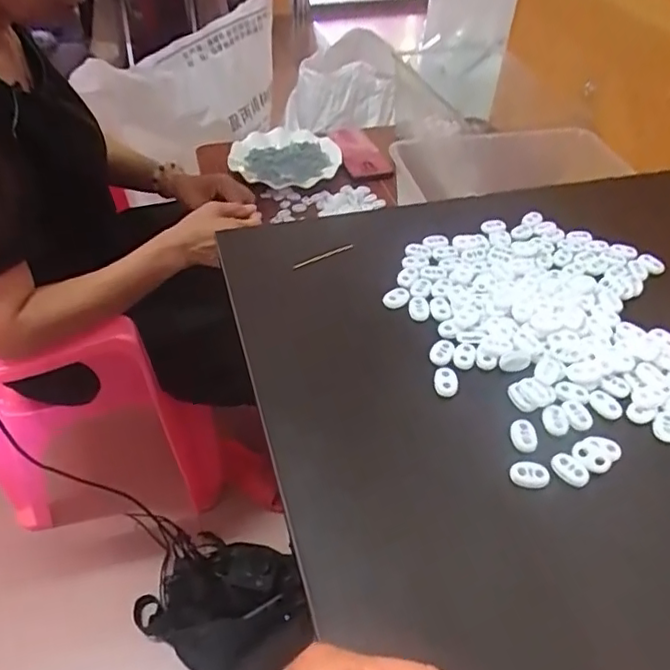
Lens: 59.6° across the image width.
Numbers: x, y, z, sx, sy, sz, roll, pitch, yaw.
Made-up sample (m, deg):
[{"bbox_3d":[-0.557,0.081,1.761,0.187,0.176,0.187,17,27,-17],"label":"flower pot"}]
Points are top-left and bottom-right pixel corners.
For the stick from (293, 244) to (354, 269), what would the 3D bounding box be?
[{"bbox_3d":[-0.010,-0.066,0.495,0.058,0.004,0.006,-24,52,-24],"label":"stick"}]

